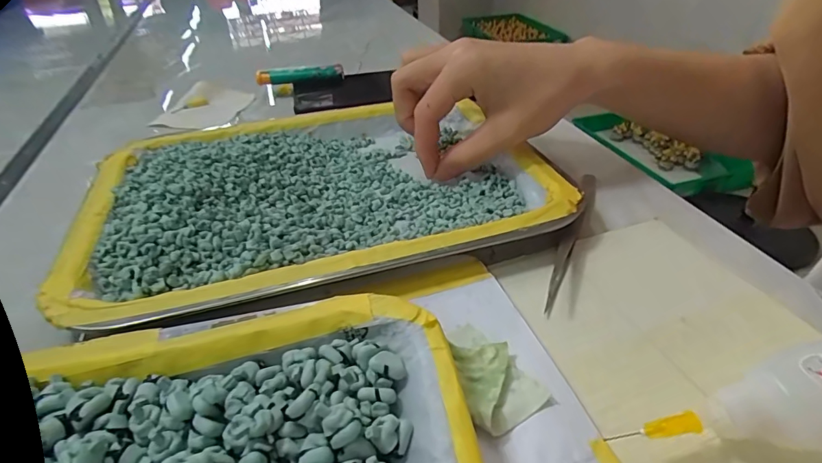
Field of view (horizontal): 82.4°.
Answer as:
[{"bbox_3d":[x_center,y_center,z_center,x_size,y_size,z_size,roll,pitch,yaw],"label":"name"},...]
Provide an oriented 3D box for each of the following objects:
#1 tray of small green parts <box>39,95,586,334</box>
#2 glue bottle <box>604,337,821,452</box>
[{"bbox_3d":[-0.056,-0.034,0.276,0.250,0.019,0.186,-12,37,-14],"label":"tray of small green parts"},{"bbox_3d":[0.119,0.058,0.151,0.092,0.027,0.034,-8,36,-9],"label":"glue bottle"}]

